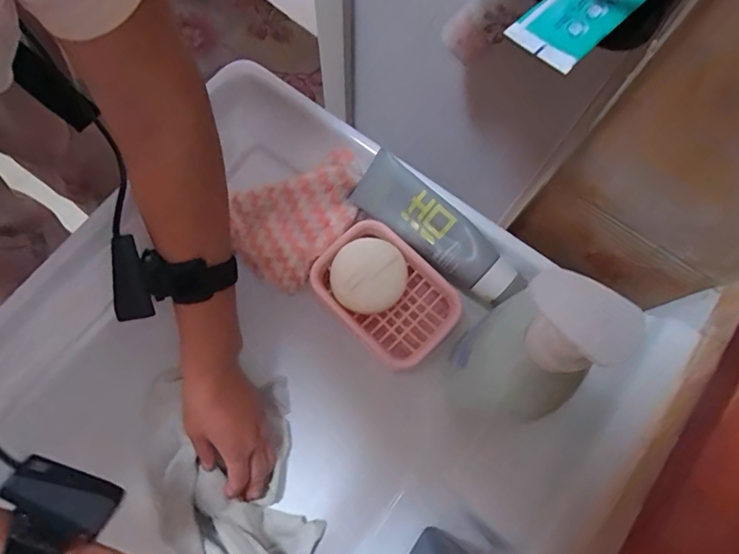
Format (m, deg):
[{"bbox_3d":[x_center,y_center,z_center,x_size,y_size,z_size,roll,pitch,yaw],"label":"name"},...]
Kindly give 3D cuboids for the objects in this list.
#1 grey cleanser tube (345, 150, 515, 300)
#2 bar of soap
[{"bbox_3d":[0.061,-0.042,0.415,0.166,0.030,0.053,39,114,10],"label":"grey cleanser tube"},{"bbox_3d":[-0.001,-0.001,0.394,0.062,0.033,0.058,0,74,-1],"label":"bar of soap"}]

